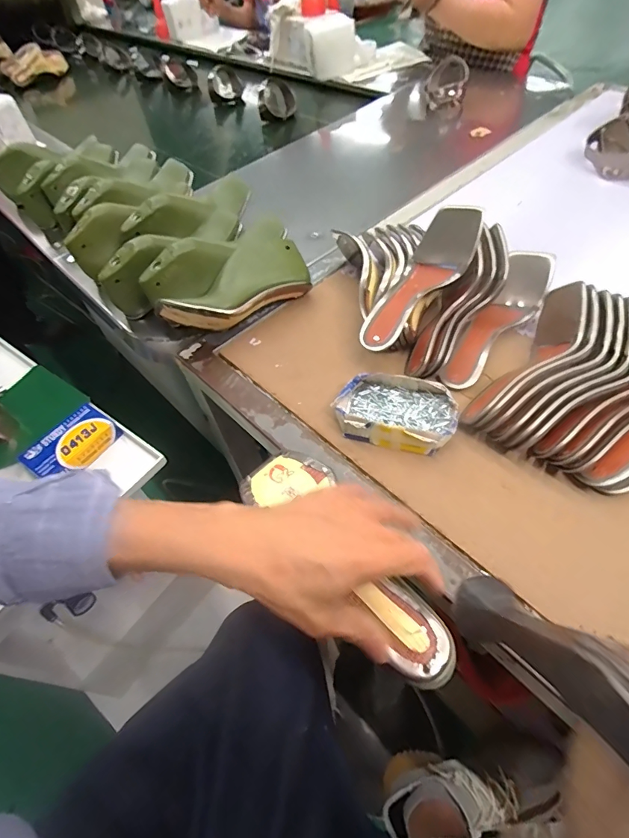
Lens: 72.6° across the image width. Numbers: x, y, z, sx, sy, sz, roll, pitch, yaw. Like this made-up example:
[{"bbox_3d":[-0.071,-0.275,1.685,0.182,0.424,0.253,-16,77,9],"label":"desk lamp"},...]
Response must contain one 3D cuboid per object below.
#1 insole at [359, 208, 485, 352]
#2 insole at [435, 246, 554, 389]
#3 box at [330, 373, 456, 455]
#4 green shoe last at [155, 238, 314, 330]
[{"bbox_3d":[0.126,-0.173,0.538,0.080,0.044,0.215,35,83,29],"label":"insole"},{"bbox_3d":[0.225,-0.119,0.538,0.059,0.045,0.215,32,73,28],"label":"insole"},{"bbox_3d":[0.090,-0.010,0.482,0.128,0.029,0.088,8,55,13],"label":"box"},{"bbox_3d":[-0.104,-0.178,0.604,0.216,0.072,0.085,-39,58,-21],"label":"green shoe last"}]

